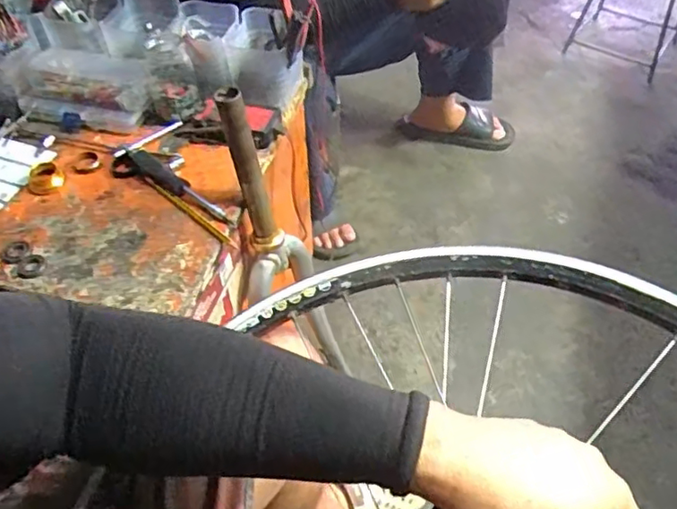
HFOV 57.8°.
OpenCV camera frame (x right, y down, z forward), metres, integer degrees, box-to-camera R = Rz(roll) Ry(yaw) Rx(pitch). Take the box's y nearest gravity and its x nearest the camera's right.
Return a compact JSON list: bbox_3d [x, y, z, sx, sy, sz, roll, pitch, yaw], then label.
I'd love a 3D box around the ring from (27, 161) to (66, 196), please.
[{"bbox_3d":[-0.362,-0.095,0.759,0.043,0.015,0.051,-29,56,-21],"label":"ring"}]

